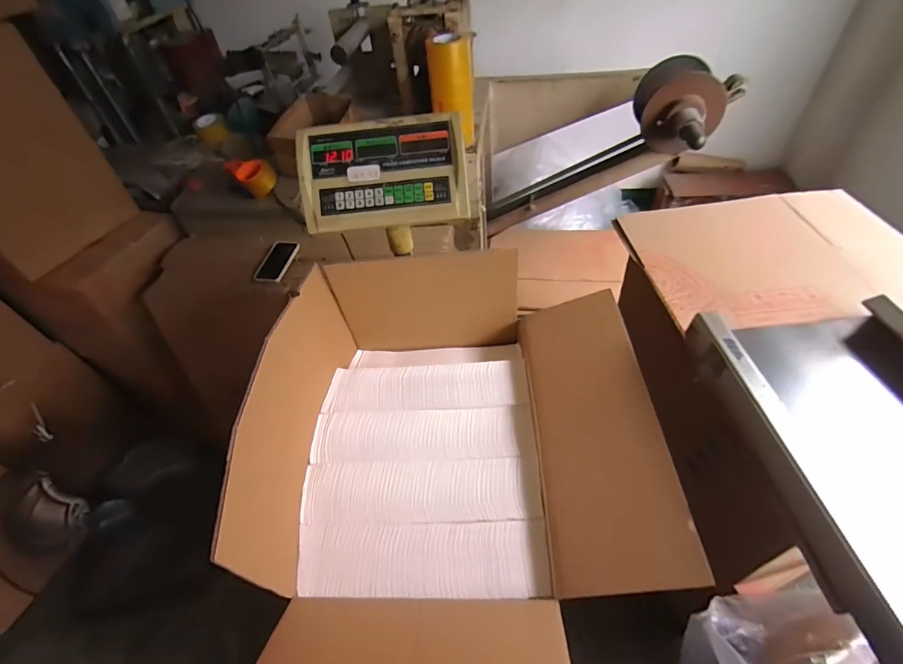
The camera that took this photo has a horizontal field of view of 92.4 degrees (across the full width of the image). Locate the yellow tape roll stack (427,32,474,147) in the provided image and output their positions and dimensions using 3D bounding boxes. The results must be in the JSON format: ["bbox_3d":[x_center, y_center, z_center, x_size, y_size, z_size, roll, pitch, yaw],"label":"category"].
[{"bbox_3d":[0.007,-0.659,1.194,0.101,0.248,0.091,12,51,17],"label":"yellow tape roll stack"}]

